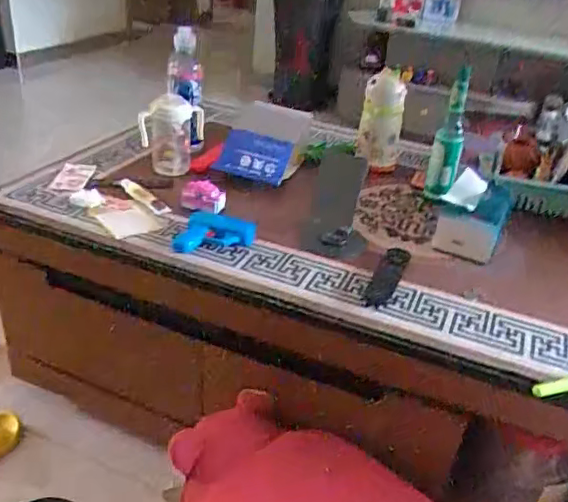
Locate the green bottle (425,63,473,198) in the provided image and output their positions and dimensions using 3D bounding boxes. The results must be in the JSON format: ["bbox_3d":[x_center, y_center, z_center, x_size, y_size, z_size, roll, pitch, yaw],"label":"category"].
[{"bbox_3d":[0.287,-0.196,1.020,0.048,0.216,0.049,12,31,11],"label":"green bottle"}]

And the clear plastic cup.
[{"bbox_3d":[-0.203,-0.206,1.060,0.112,0.143,0.069,1,31,-7],"label":"clear plastic cup"}]

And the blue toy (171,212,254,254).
[{"bbox_3d":[-0.103,-0.033,0.889,0.119,0.043,0.075,4,30,-2],"label":"blue toy"}]

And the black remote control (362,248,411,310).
[{"bbox_3d":[0.143,0.036,0.815,0.036,0.019,0.121,18,48,20],"label":"black remote control"}]

